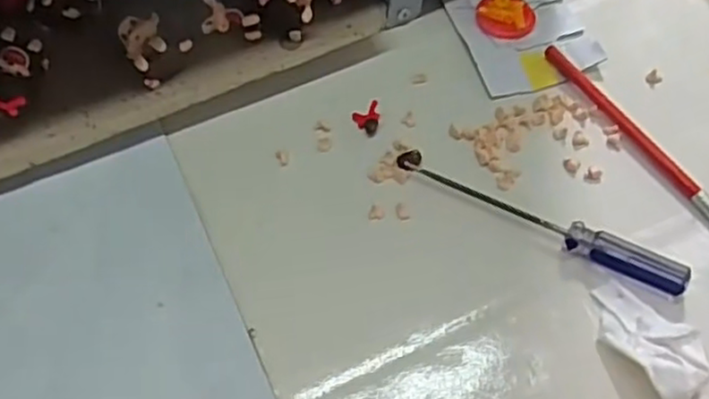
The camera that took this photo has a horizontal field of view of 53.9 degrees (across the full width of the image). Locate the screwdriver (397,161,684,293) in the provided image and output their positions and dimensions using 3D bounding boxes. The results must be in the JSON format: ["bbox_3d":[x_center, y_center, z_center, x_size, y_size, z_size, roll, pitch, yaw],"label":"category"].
[{"bbox_3d":[0.081,0.011,0.305,0.126,0.011,0.013,25,63,13],"label":"screwdriver"}]

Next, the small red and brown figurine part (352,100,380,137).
[{"bbox_3d":[0.007,-0.039,0.332,0.011,0.010,0.014,-15,62,-9],"label":"small red and brown figurine part"}]

